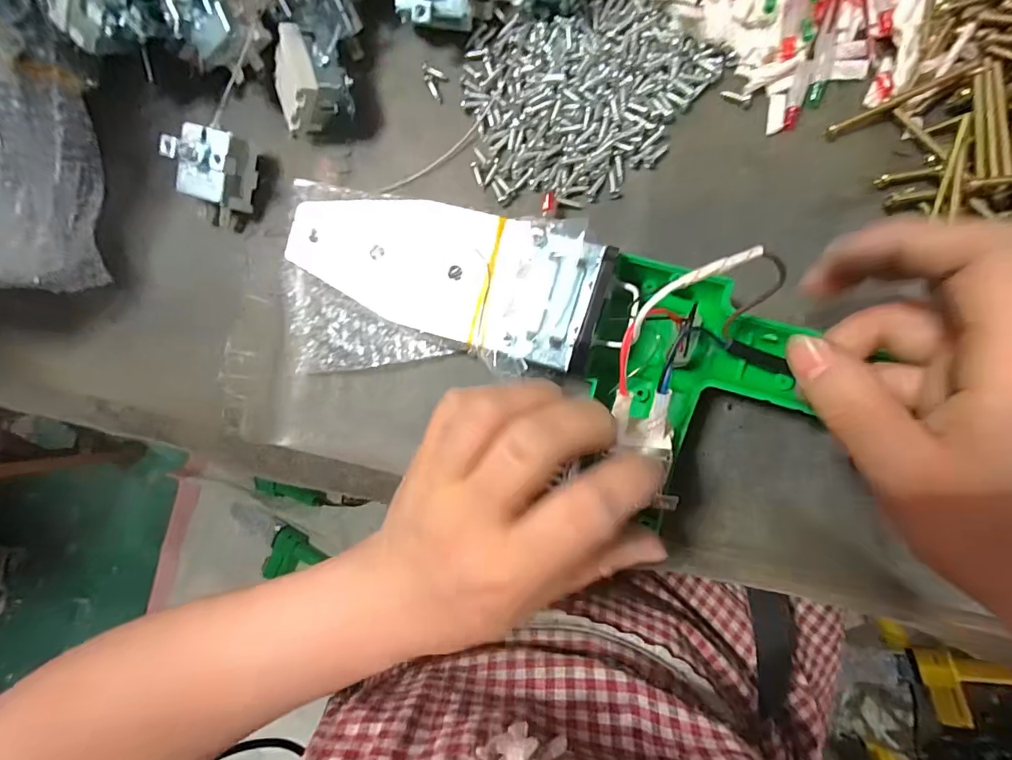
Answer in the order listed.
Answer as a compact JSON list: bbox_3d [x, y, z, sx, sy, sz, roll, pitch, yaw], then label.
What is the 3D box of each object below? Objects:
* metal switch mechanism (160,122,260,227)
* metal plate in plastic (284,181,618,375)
[{"bbox_3d":[-0.153,-0.106,0.235,0.030,0.030,0.040,18,92,7],"label":"metal switch mechanism"},{"bbox_3d":[-0.032,-0.046,0.216,0.153,0.038,0.087,7,91,8],"label":"metal plate in plastic"}]

